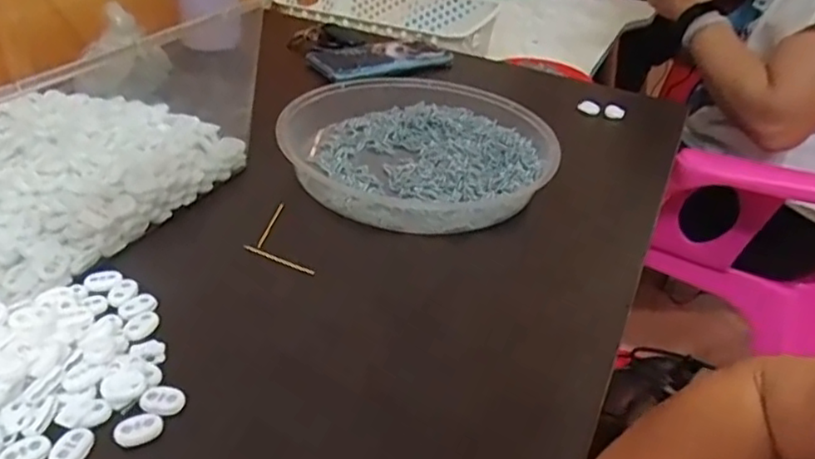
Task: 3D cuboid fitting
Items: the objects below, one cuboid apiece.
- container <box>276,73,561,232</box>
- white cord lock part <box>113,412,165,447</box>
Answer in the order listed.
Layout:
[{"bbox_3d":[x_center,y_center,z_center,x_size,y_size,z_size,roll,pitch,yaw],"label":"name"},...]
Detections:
[{"bbox_3d":[0.010,-0.074,0.571,0.224,0.045,0.214,4,34,-3],"label":"container"},{"bbox_3d":[-0.135,0.099,0.326,0.022,0.007,0.014,-16,40,-29],"label":"white cord lock part"}]

